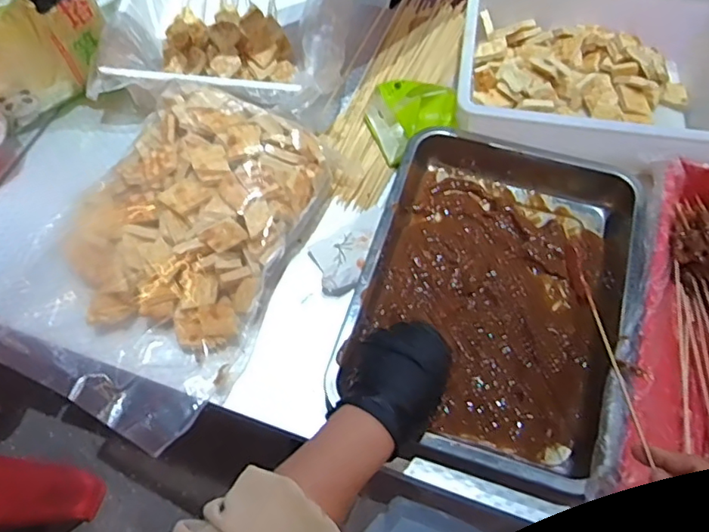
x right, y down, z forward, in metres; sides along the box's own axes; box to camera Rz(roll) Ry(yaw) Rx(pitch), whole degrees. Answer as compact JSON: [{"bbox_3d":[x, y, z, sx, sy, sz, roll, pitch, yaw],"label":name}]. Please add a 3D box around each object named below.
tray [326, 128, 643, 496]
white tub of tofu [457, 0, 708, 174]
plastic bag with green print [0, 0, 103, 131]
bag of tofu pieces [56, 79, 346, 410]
[{"bbox_3d":[0.140,0.022,0.575,0.248,0.056,0.340,17,63,10],"label":"tray"},{"bbox_3d":[0.292,-0.222,0.670,0.325,0.093,0.244,8,62,5],"label":"white tub of tofu"},{"bbox_3d":[-0.368,-0.265,0.649,0.170,0.187,0.056,-34,67,-16],"label":"plastic bag with green print"},{"bbox_3d":[-0.176,-0.047,0.596,0.222,0.106,0.302,21,64,12],"label":"bag of tofu pieces"}]

